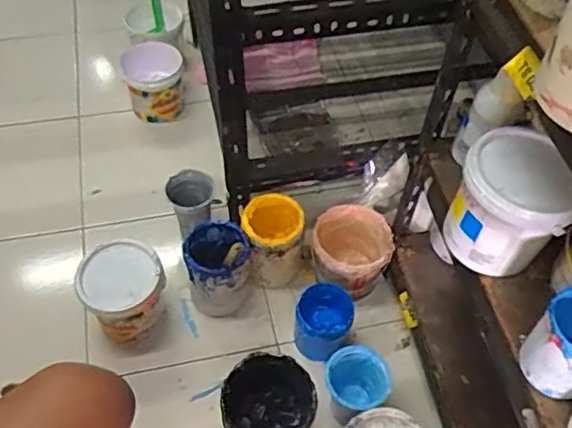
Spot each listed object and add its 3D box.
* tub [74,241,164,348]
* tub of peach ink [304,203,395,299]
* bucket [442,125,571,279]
[{"bbox_3d":[-0.253,0.128,0.959,0.118,0.162,0.114,1,52,-2],"label":"tub"},{"bbox_3d":[0.107,0.069,1.029,0.131,0.136,0.139,1,52,-2],"label":"tub of peach ink"},{"bbox_3d":[0.246,-0.008,0.666,0.115,0.132,0.108,1,52,-2],"label":"bucket"}]

